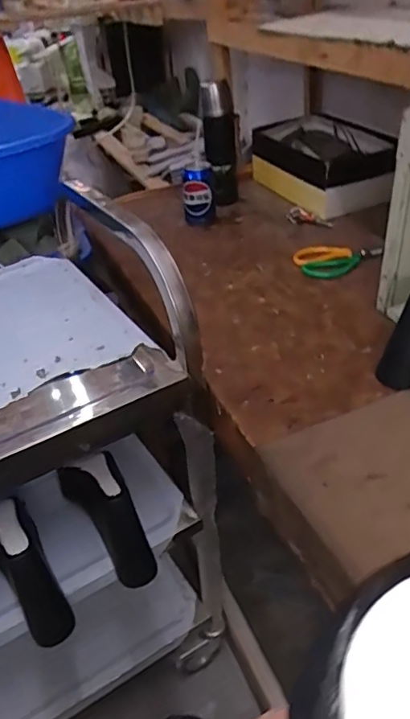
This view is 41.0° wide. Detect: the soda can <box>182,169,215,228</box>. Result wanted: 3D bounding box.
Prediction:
[{"bbox_3d":[-0.012,-0.322,1.090,0.062,0.114,0.054,-1,36,1],"label":"soda can"}]

